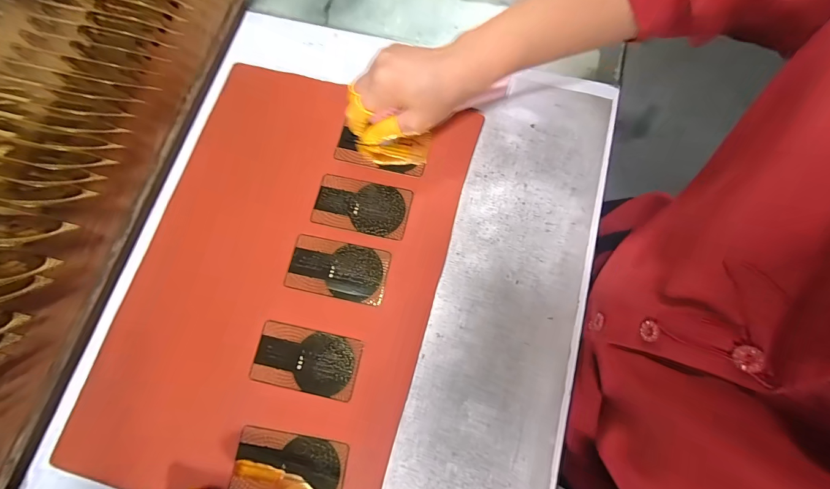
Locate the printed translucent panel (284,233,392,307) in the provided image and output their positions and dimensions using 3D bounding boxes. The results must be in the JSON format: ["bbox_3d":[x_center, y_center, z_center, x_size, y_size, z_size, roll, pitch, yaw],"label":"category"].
[{"bbox_3d":[-0.067,0.021,0.308,0.085,0.004,0.048,12,77,2],"label":"printed translucent panel"}]

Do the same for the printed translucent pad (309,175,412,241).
[{"bbox_3d":[-0.048,-0.035,0.322,0.085,0.004,0.048,13,77,2],"label":"printed translucent pad"}]

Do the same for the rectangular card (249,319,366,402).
[{"bbox_3d":[-0.088,0.094,0.291,0.086,0.004,0.048,12,77,5],"label":"rectangular card"}]

